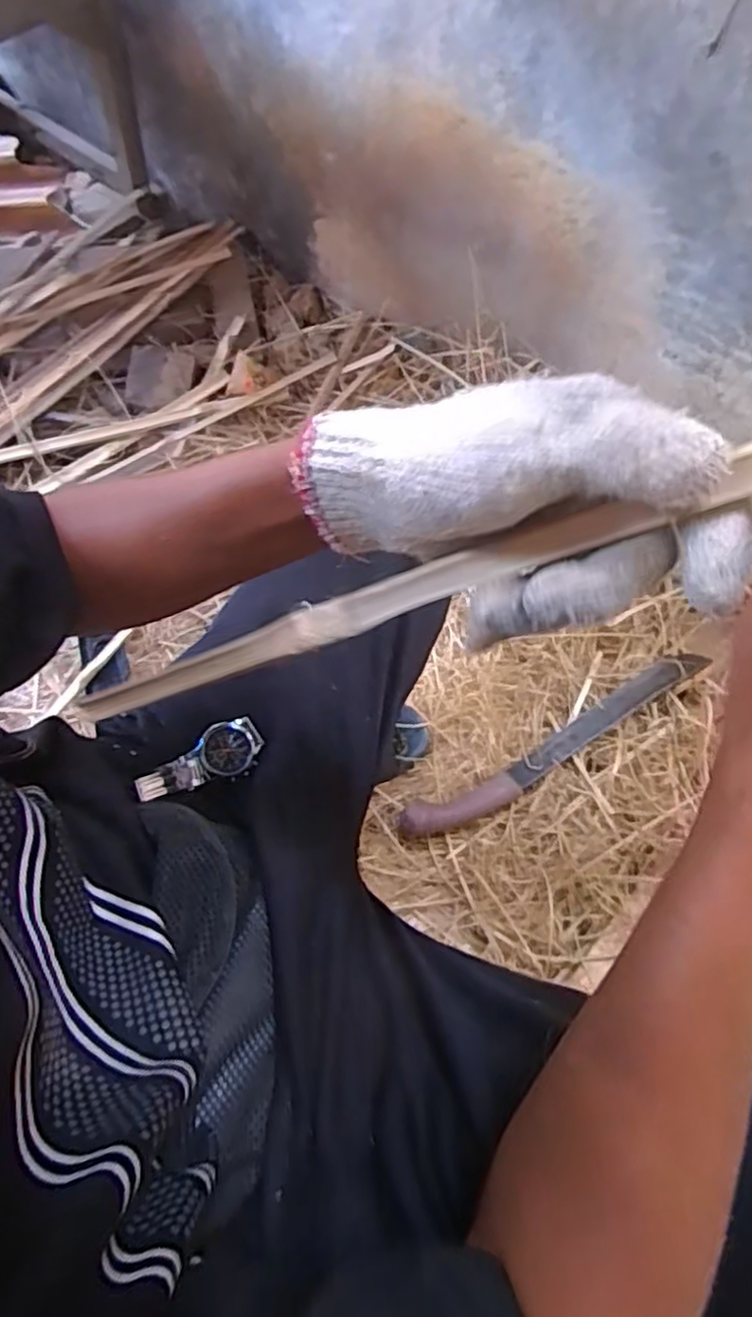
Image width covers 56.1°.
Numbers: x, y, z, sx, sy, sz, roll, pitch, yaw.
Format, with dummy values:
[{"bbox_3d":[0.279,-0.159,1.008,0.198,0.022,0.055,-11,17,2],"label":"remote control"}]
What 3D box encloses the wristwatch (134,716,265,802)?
[{"bbox_3d":[-0.122,0.074,0.492,0.090,0.020,0.036,-26,71,-28],"label":"wristwatch"}]

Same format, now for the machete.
[{"bbox_3d":[0.209,0.101,0.808,0.392,0.032,0.049,-26,72,-12],"label":"machete"}]

